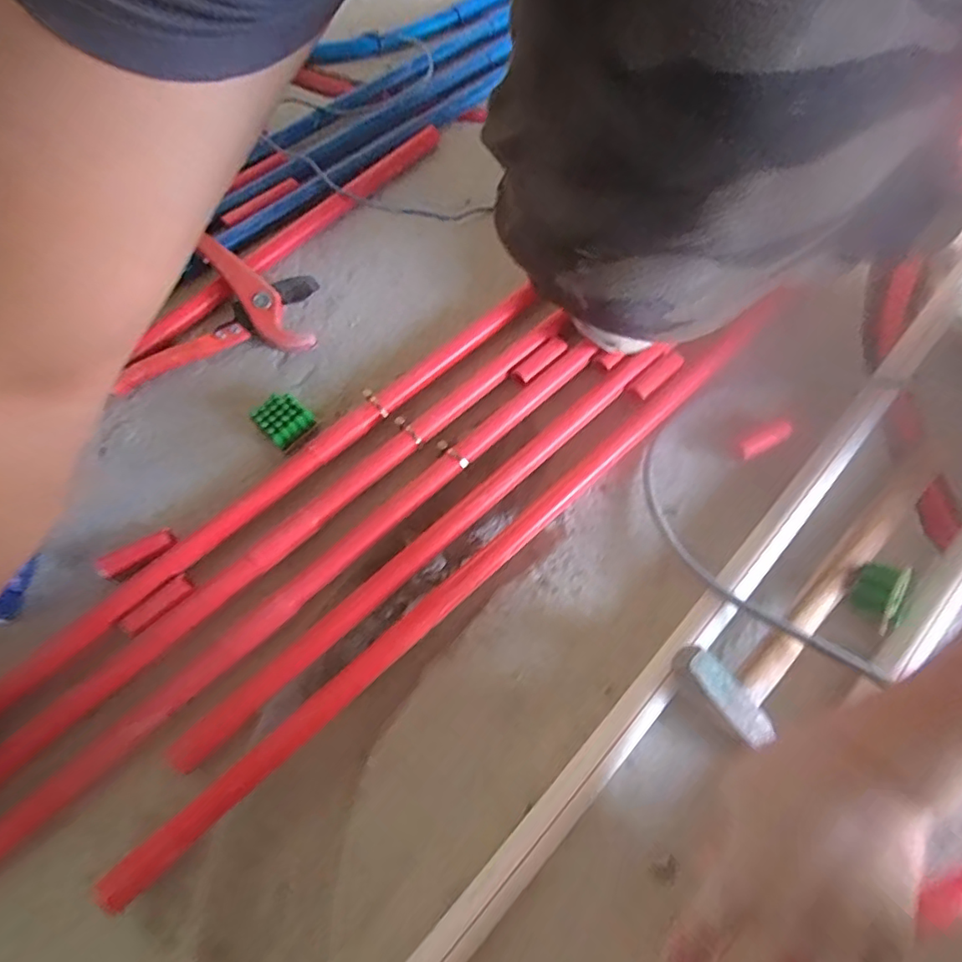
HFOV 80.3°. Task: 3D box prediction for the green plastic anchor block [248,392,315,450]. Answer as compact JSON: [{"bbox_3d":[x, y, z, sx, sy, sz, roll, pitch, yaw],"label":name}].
[{"bbox_3d":[-0.169,-0.050,0.491,0.039,0.032,0.039,37,71,15],"label":"green plastic anchor block"}]

